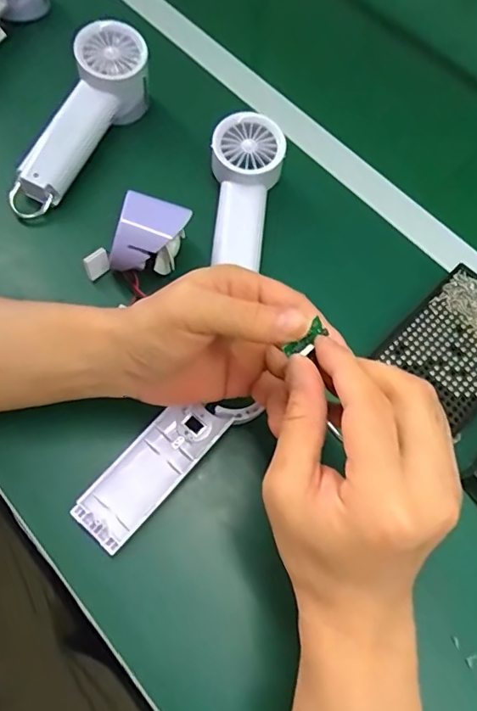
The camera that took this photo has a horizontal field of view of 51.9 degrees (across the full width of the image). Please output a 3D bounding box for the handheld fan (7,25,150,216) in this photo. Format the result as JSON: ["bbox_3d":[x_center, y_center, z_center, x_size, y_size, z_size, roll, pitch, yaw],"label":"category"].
[{"bbox_3d":[-0.144,-0.207,0.430,0.058,0.064,0.188,28,69,10],"label":"handheld fan"}]

